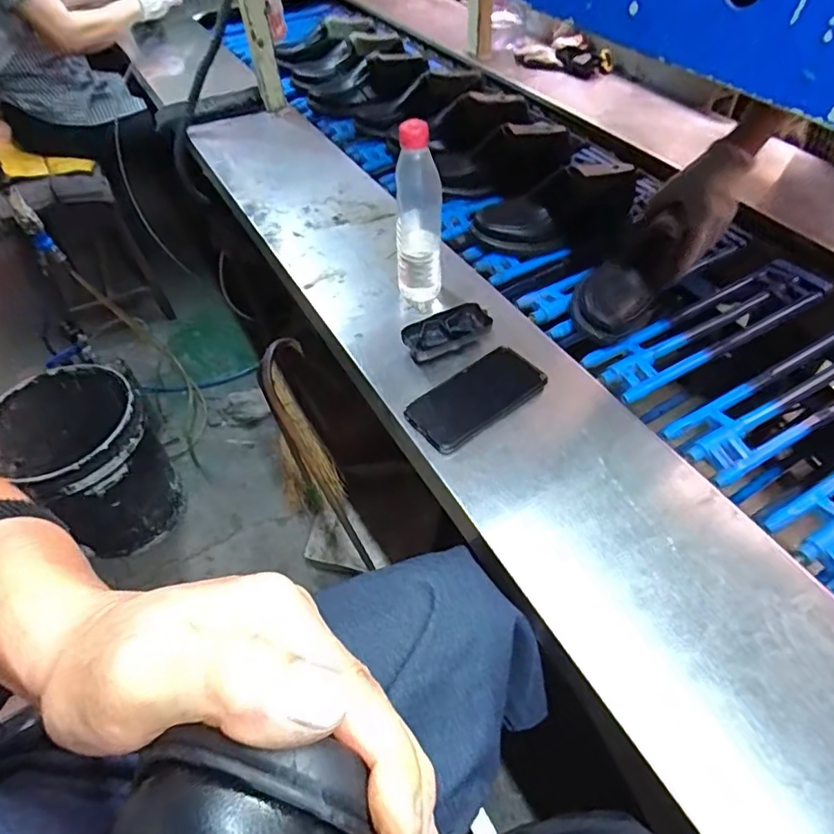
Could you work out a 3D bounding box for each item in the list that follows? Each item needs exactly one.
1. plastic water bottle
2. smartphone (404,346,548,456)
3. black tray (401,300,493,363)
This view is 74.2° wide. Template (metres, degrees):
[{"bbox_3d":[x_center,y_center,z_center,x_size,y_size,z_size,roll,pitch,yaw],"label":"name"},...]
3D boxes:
[{"bbox_3d":[0.002,-0.240,0.680,0.055,0.224,0.053,-3,51,2],"label":"plastic water bottle"},{"bbox_3d":[0.072,-0.024,0.637,0.164,0.015,0.078,-35,56,-21],"label":"smartphone"},{"bbox_3d":[0.040,-0.102,0.691,0.108,0.034,0.051,-27,54,-16],"label":"black tray"}]

